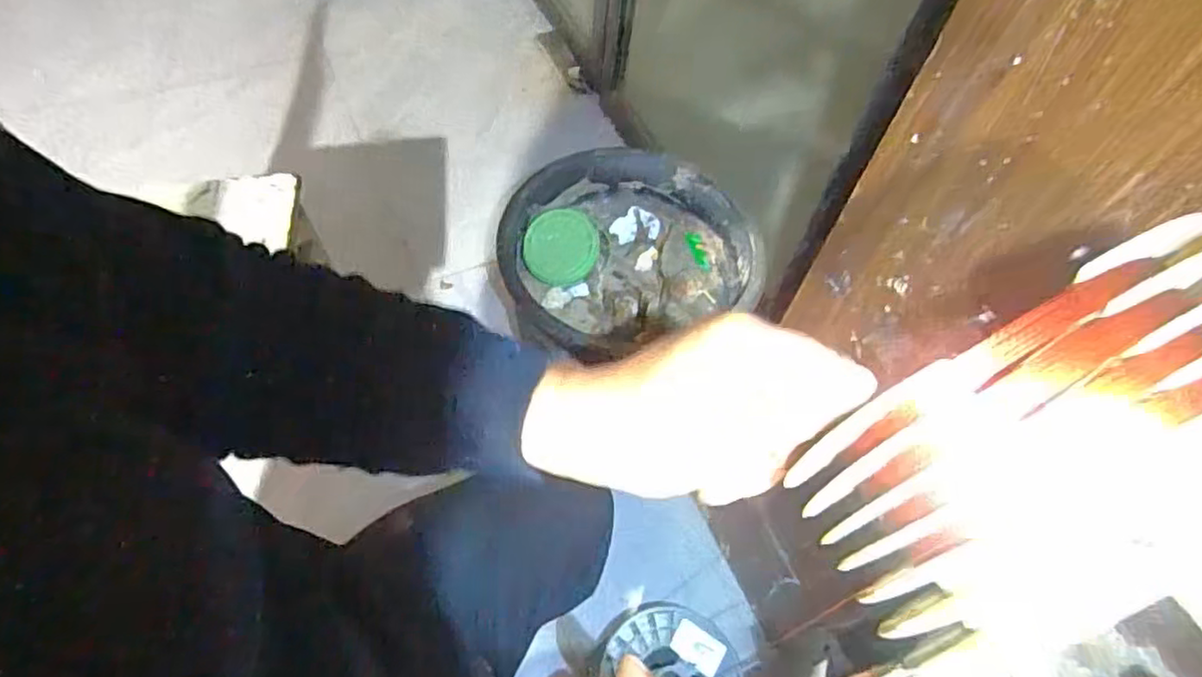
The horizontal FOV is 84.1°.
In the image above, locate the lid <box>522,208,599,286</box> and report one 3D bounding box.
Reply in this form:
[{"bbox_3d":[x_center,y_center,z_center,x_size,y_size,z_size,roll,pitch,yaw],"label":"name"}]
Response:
[{"bbox_3d":[-0.052,-0.119,0.867,0.094,0.014,0.095,-1,95,-7],"label":"lid"}]

